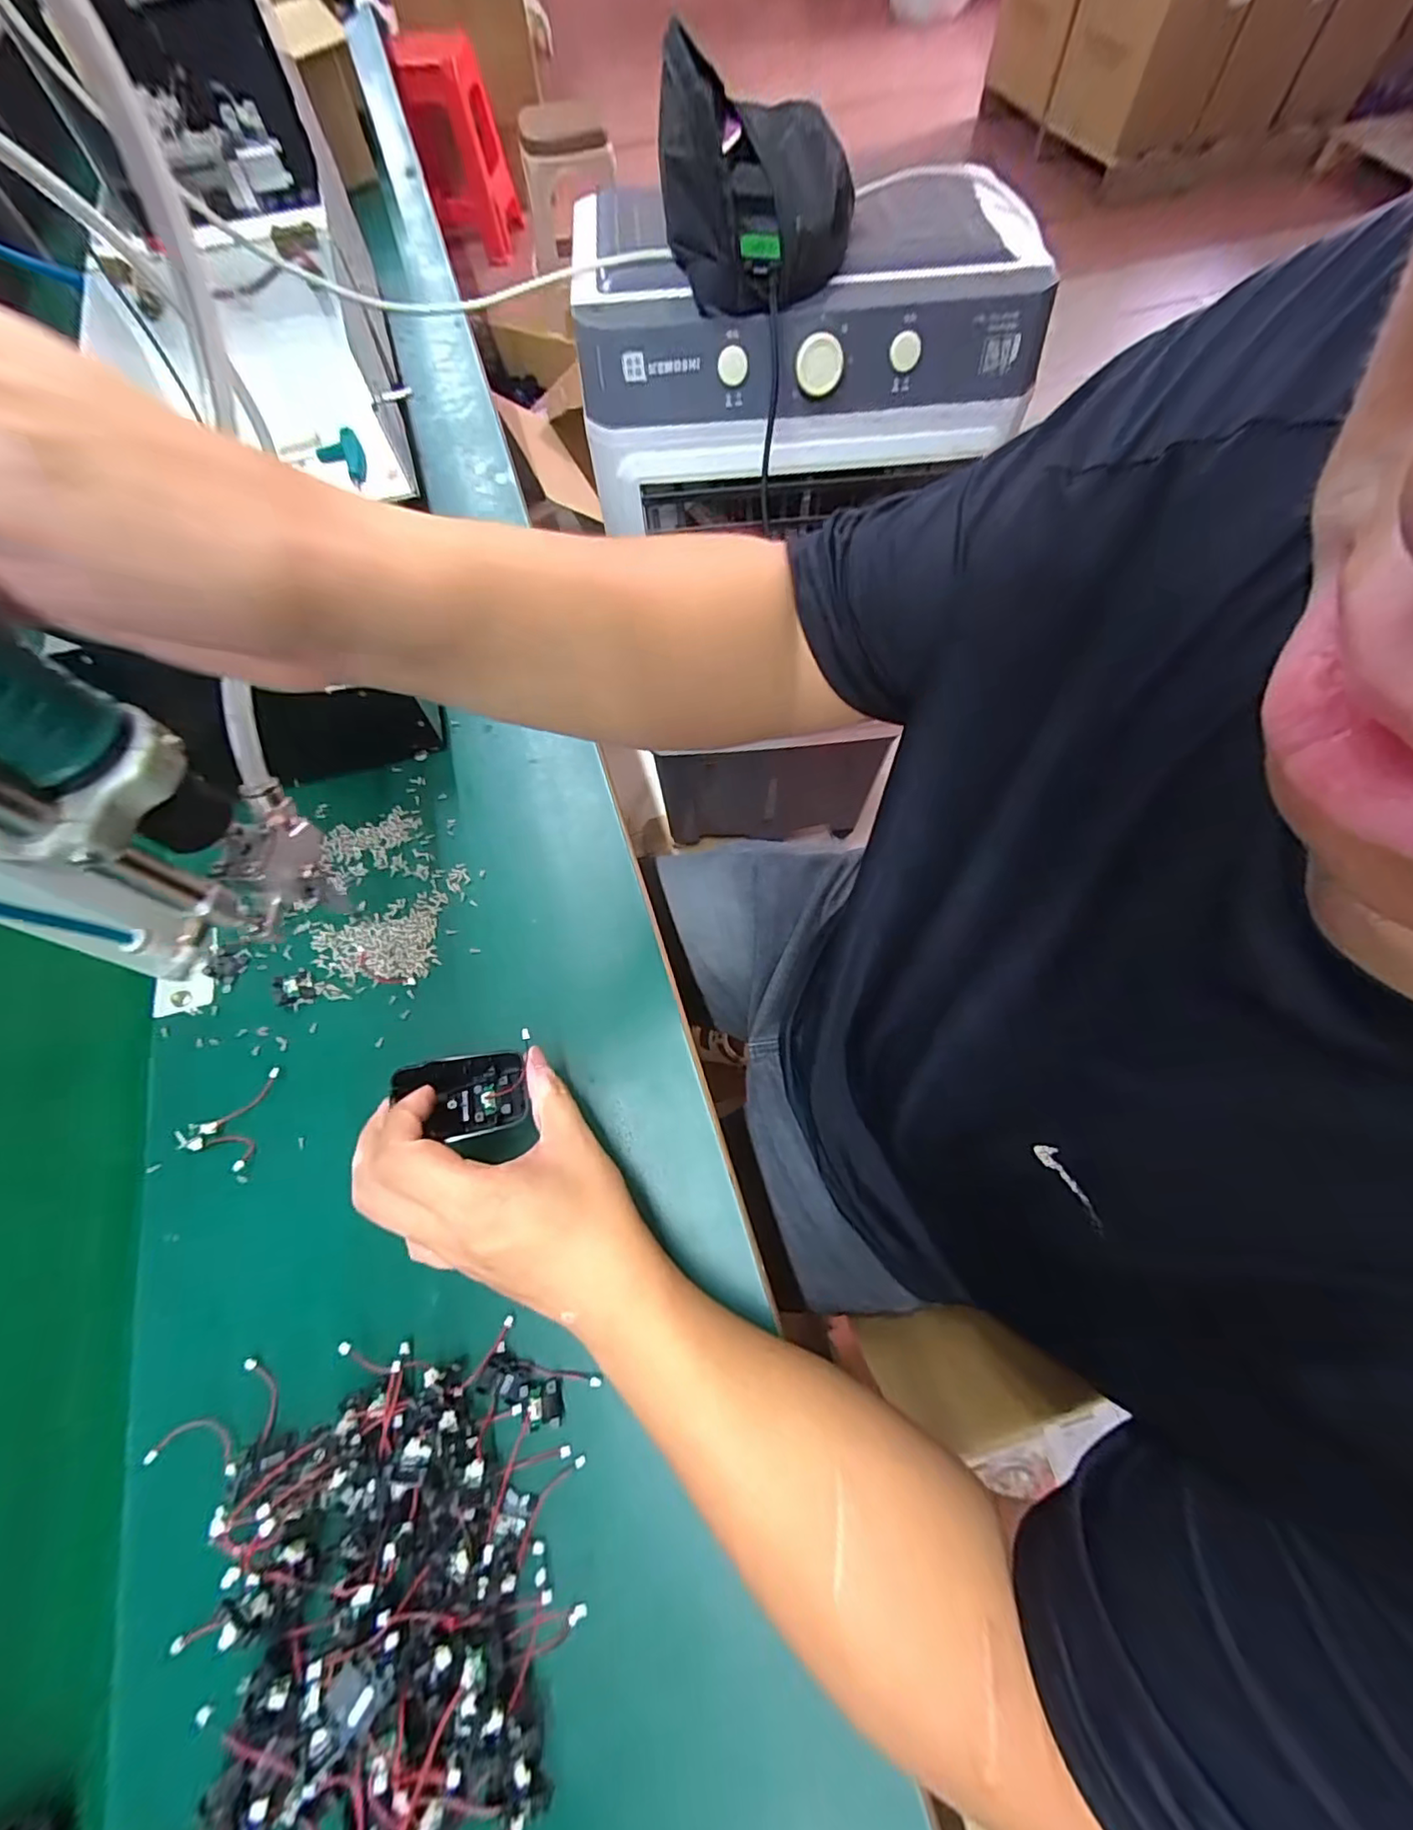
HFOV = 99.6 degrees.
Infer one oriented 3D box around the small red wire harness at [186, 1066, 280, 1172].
[{"bbox_3d":[-0.295,0.125,0.380,0.039,0.007,0.060,18,68,8],"label":"small red wire harness"}]

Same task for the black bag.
[{"bbox_3d":[0.043,-0.610,0.486,0.155,0.110,0.189,5,66,3],"label":"black bag"}]

